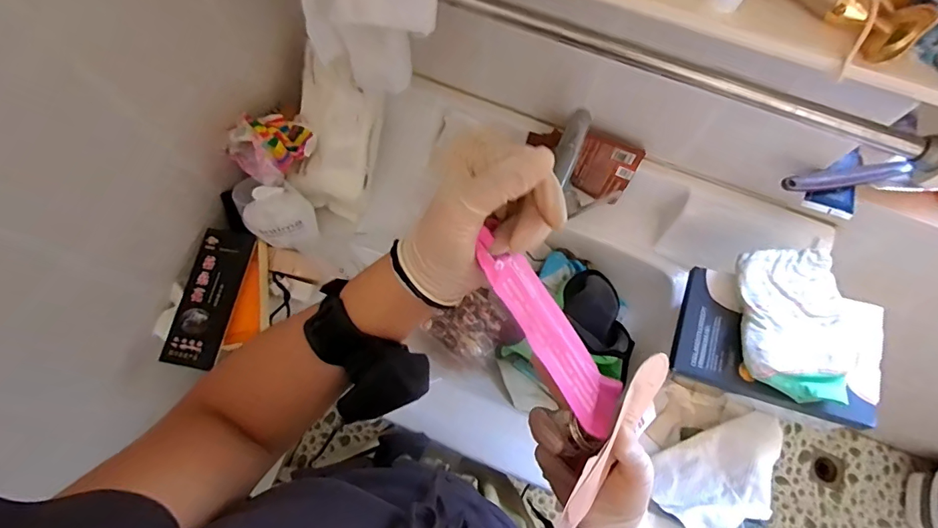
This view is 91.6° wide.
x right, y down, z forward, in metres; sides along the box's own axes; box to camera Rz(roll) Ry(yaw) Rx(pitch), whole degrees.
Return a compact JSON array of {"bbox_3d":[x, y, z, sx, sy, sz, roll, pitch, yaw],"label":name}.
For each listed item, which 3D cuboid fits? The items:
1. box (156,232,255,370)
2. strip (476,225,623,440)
[{"bbox_3d":[-0.334,0.040,0.587,0.063,0.021,0.179,10,71,2],"label":"box"},{"bbox_3d":[0.052,0.045,0.295,0.035,0.014,0.151,-38,102,-13],"label":"strip"}]

